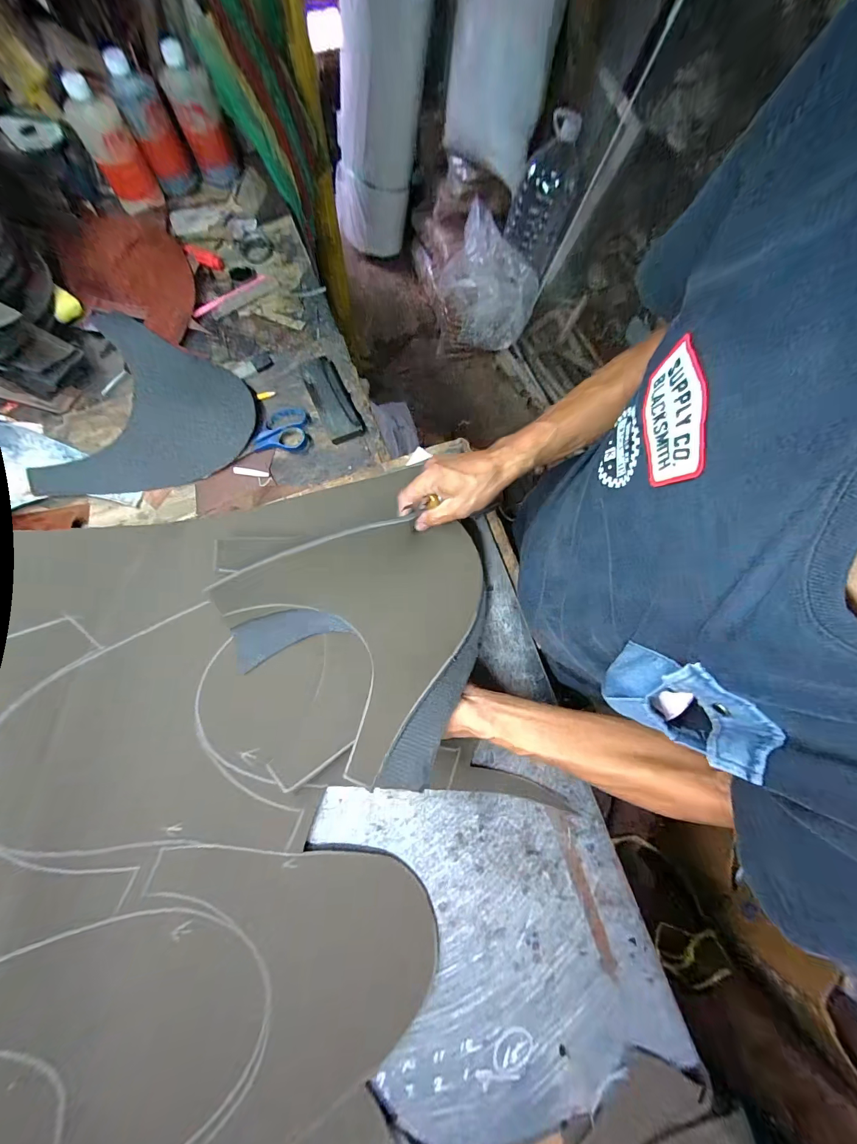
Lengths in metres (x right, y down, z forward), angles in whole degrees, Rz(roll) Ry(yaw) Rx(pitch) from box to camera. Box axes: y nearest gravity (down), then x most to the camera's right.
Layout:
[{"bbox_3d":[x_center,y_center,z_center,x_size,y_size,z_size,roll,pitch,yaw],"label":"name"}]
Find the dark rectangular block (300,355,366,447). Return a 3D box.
[{"bbox_3d":[-0.153,-0.274,0.575,0.056,0.019,0.156,-25,78,-7],"label":"dark rectangular block"}]

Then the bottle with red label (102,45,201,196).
[{"bbox_3d":[-0.460,-0.739,0.621,0.070,0.161,0.057,-25,78,-7],"label":"bottle with red label"}]

